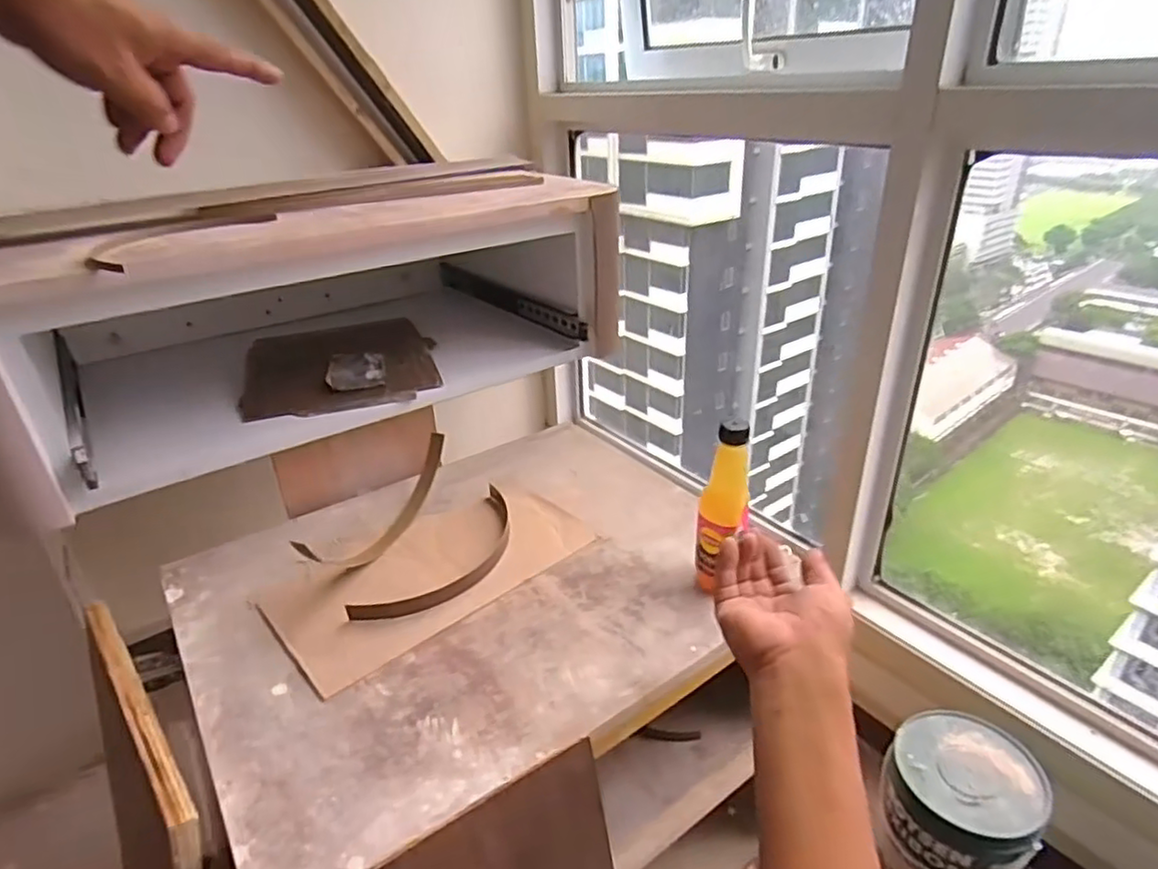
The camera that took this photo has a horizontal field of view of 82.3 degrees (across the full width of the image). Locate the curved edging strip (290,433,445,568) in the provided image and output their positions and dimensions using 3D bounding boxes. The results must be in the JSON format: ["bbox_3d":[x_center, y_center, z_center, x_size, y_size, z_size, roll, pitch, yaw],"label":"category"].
[{"bbox_3d":[-0.239,0.091,0.837,0.029,0.073,0.240,-6,27,38],"label":"curved edging strip"}]

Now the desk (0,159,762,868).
[{"bbox_3d":[-0.234,0.133,0.896,0.780,0.775,1.088,-24,35,-35],"label":"desk"}]

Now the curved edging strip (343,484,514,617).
[{"bbox_3d":[-0.145,0.141,0.772,0.089,0.017,0.252,12,31,24],"label":"curved edging strip"}]

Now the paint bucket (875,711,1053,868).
[{"bbox_3d":[0.486,0.487,0.862,0.166,0.175,0.162,-2,28,1],"label":"paint bucket"}]

